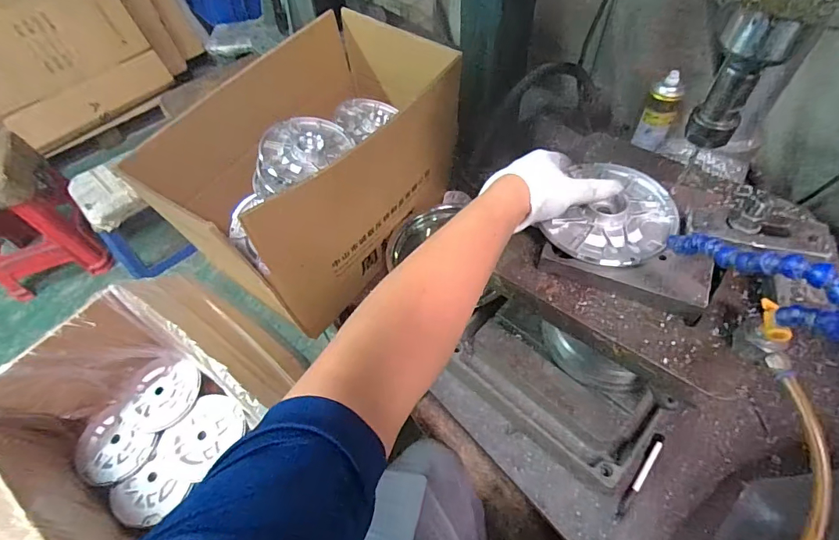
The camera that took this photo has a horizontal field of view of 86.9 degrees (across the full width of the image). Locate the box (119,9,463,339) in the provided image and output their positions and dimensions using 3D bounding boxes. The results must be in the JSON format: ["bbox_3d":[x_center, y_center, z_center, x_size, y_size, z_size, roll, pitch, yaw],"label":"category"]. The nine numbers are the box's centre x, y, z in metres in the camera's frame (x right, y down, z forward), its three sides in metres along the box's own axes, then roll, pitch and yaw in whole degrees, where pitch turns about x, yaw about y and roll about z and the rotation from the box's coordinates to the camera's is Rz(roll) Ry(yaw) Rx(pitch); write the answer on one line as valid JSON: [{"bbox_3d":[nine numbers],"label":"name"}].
[{"bbox_3d":[-0.171,-0.182,0.764,0.318,0.241,0.429,25,60,20],"label":"box"}]

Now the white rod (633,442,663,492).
[{"bbox_3d":[0.324,0.278,0.628,0.009,0.011,0.079,33,64,24],"label":"white rod"}]

